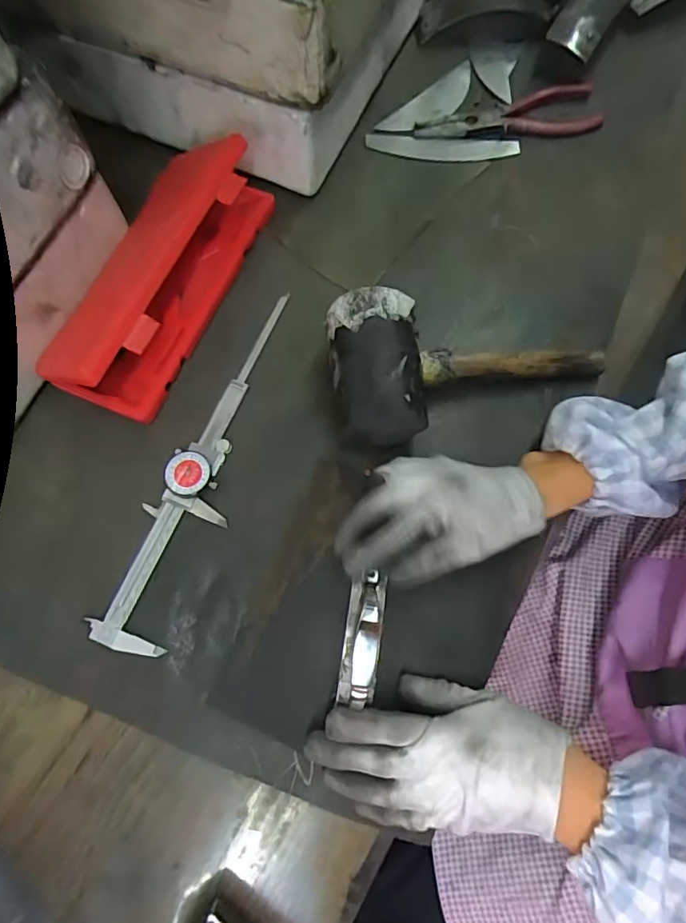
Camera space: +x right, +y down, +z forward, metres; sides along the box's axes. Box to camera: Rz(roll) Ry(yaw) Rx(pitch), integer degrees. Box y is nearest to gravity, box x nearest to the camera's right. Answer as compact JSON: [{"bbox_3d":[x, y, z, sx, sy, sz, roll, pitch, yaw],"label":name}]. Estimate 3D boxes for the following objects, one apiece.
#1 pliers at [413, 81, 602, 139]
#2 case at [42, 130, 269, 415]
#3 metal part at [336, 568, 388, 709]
[{"bbox_3d":[0.171,-0.362,0.526,0.194,0.013,0.060,-6,74,-3],"label":"pliers"},{"bbox_3d":[-0.156,-0.165,0.433,0.088,0.072,0.245,23,74,6],"label":"case"},{"bbox_3d":[0.014,0.121,0.350,0.025,0.012,0.085,10,69,2],"label":"metal part"}]

